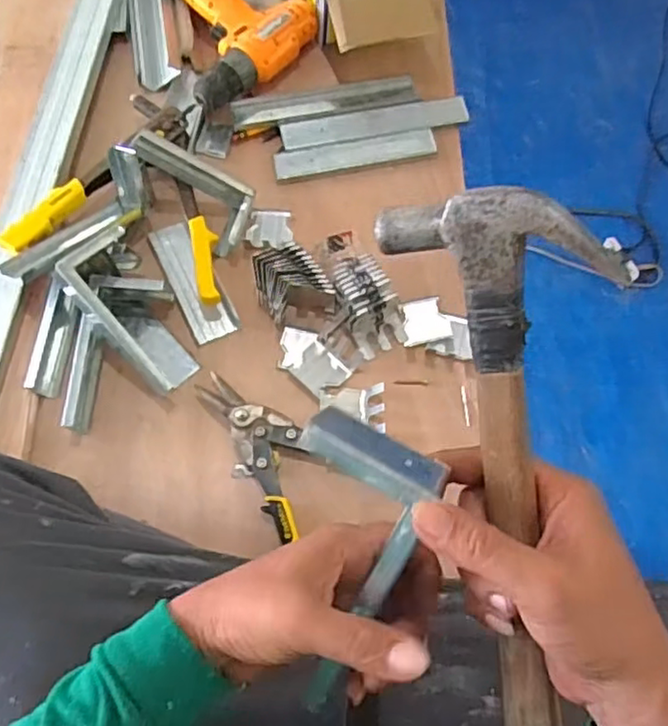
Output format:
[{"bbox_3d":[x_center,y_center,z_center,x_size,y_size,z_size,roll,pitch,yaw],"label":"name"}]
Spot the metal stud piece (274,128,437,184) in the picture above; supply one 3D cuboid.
[{"bbox_3d":[0.026,-0.249,0.775,0.193,0.018,0.034,-12,70,-5],"label":"metal stud piece"}]

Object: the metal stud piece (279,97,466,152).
[{"bbox_3d":[0.050,-0.290,0.781,0.225,0.011,0.043,-13,70,-6],"label":"metal stud piece"}]

